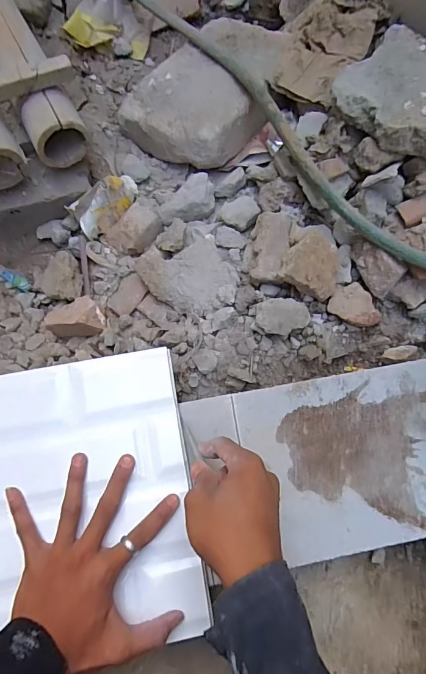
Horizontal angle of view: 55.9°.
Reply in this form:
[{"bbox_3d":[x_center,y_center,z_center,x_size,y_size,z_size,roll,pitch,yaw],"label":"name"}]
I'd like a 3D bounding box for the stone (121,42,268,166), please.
[{"bbox_3d":[-0.044,-0.371,0.661,0.176,0.084,0.212,-39,79,-10],"label":"stone"}]

